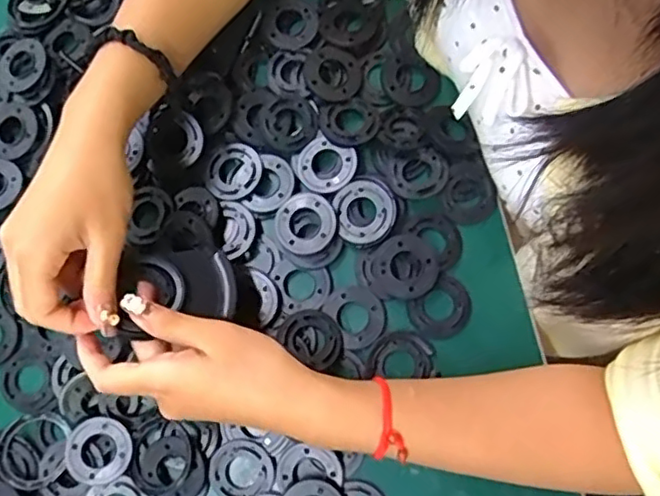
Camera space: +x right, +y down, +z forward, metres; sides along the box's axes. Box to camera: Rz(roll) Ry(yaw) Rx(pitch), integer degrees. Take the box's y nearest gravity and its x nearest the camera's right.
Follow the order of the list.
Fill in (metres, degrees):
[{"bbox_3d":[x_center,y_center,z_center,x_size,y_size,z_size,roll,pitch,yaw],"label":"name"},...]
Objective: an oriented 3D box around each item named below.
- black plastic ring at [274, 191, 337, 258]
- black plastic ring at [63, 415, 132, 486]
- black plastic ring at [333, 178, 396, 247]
[{"bbox_3d":[-0.018,-0.018,0.449,0.043,0.012,0.043,-1,77,5],"label":"black plastic ring"},{"bbox_3d":[-0.156,0.137,0.420,0.043,0.006,0.043,-1,77,5],"label":"black plastic ring"},{"bbox_3d":[0.024,-0.026,0.447,0.040,0.012,0.047,-11,77,3],"label":"black plastic ring"}]

